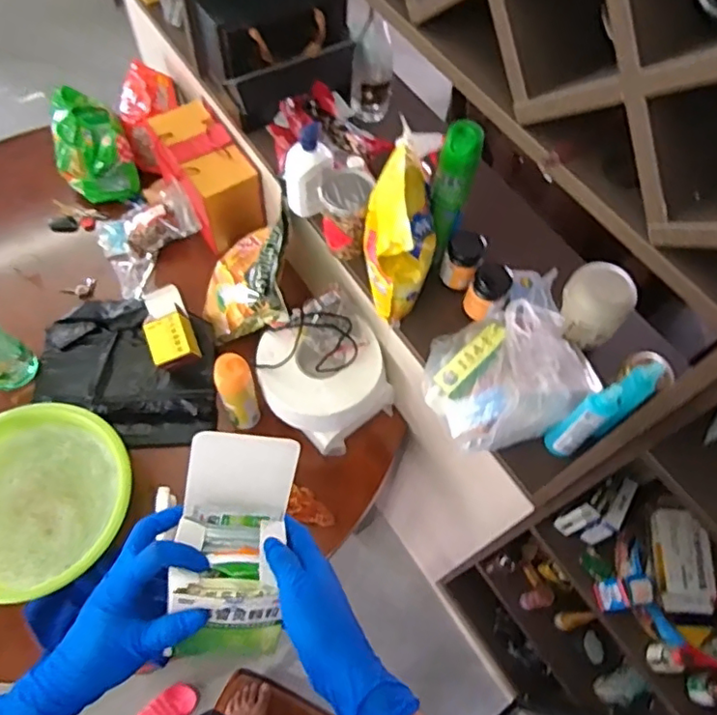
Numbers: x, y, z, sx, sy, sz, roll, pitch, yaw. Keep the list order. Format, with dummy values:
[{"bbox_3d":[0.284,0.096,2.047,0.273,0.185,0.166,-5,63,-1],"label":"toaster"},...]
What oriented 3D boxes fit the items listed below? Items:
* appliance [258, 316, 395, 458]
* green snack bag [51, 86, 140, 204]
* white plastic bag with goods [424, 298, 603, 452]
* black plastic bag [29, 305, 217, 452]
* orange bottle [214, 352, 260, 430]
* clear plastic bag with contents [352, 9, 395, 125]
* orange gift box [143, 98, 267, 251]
[{"bbox_3d":[-0.069,0.035,1.146,0.213,0.183,0.229,2,62,-3],"label":"appliance"},{"bbox_3d":[-0.636,-0.496,1.390,0.163,0.171,0.194,-37,70,-20],"label":"green snack bag"},{"bbox_3d":[0.225,0.017,0.916,0.227,0.147,0.227,-32,69,-18],"label":"white plastic bag with goods"},{"bbox_3d":[-0.472,0.024,1.223,0.397,0.057,0.289,17,63,5],"label":"black plastic bag"},{"bbox_3d":[-0.225,0.071,1.099,0.061,0.216,0.065,2,62,-3],"label":"orange bottle"},{"bbox_3d":[0.030,-0.587,1.197,0.080,0.204,0.058,9,62,1],"label":"clear plastic bag with contents"},{"bbox_3d":[-0.350,-0.415,1.335,0.159,0.156,0.285,-31,69,-18],"label":"orange gift box"}]

